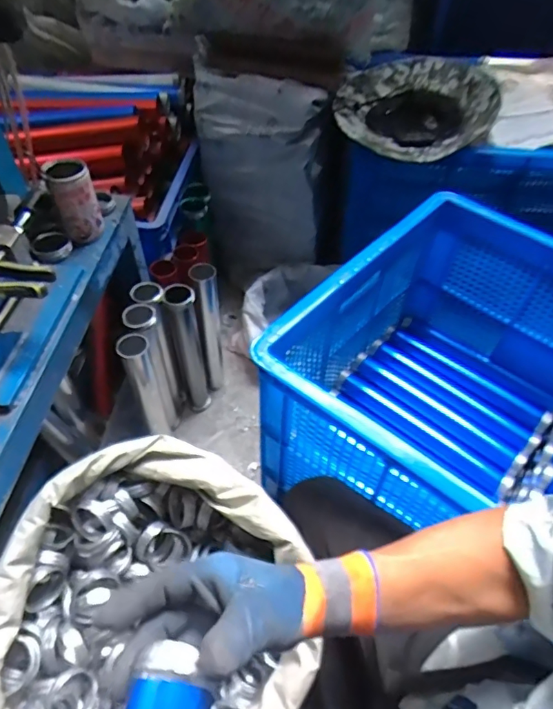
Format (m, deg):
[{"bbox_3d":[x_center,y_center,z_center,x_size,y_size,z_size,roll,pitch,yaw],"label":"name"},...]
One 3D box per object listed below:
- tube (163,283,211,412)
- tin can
[{"bbox_3d":[-0.185,0.000,1.031,0.060,0.343,0.051,-16,53,-15],"label":"tube"},{"bbox_3d":[-0.309,-0.236,0.743,0.064,0.108,0.062,-19,54,-17],"label":"tin can"}]

